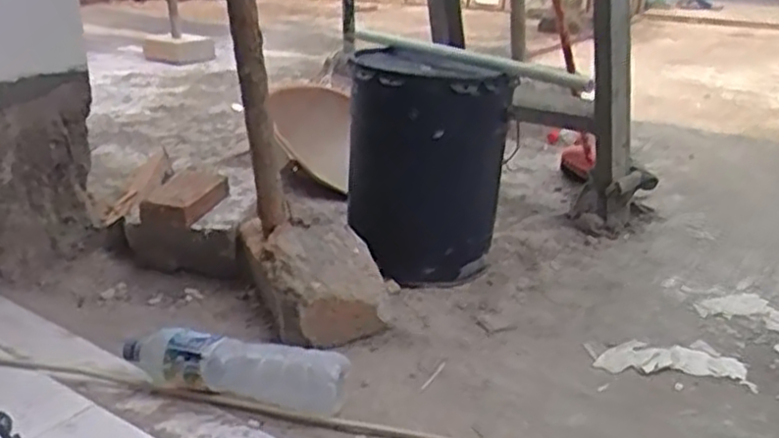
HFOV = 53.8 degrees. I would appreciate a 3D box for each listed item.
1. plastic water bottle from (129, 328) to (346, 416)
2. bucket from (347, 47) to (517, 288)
[{"bbox_3d":[-0.217,0.203,1.055,0.327,0.078,0.086,6,21,13],"label":"plastic water bottle"},{"bbox_3d":[0.069,-0.088,1.378,0.265,0.371,0.265,0,21,0],"label":"bucket"}]

